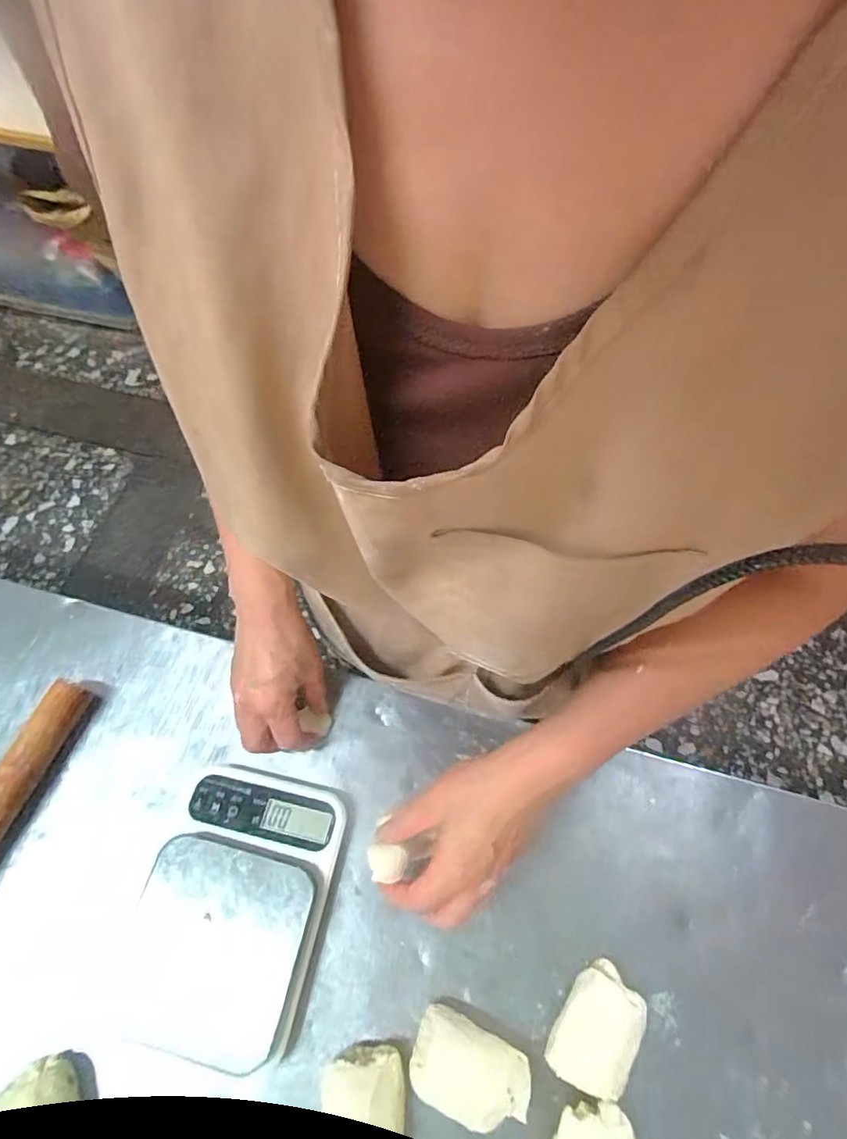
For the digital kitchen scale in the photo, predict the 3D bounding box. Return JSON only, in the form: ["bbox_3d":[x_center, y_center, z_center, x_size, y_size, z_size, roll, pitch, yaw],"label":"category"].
[{"bbox_3d":[-0.145,0.246,0.409,0.138,0.041,0.177,11,62,5],"label":"digital kitchen scale"}]

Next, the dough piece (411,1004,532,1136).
[{"bbox_3d":[0.030,0.330,0.365,0.076,0.036,0.049,22,64,11],"label":"dough piece"}]

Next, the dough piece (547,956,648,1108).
[{"bbox_3d":[0.118,0.313,0.380,0.050,0.032,0.072,31,66,15],"label":"dough piece"}]

